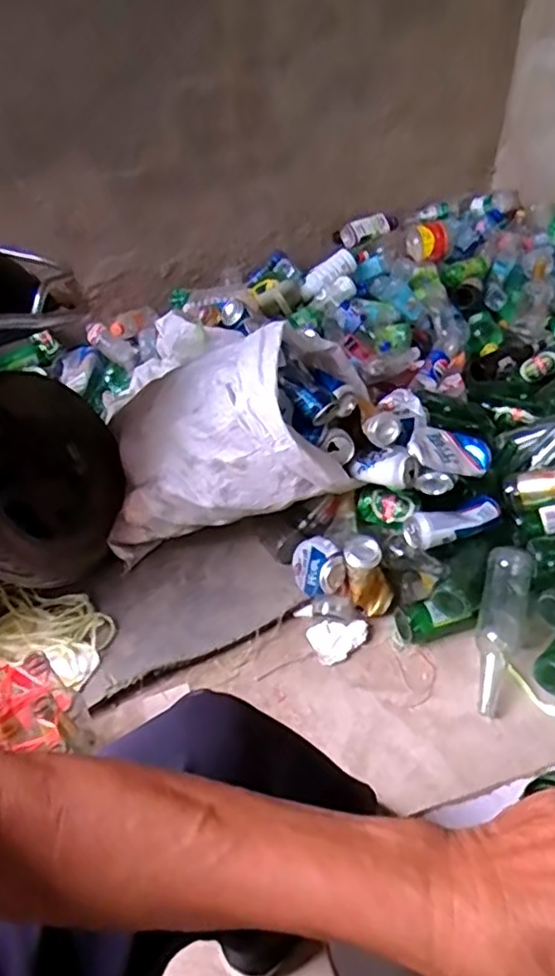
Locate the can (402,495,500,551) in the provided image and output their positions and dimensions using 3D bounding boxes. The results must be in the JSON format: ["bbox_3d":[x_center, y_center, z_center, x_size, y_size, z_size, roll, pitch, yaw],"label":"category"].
[{"bbox_3d":[0.302,0.061,1.096,0.166,0.059,0.074,-18,42,-19],"label":"can"}]

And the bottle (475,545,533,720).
[{"bbox_3d":[0.358,0.230,1.030,0.074,0.075,0.273,12,65,16],"label":"bottle"}]

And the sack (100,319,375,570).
[{"bbox_3d":[-0.080,-0.080,1.137,0.451,0.378,0.249,-4,39,-4],"label":"sack"}]

